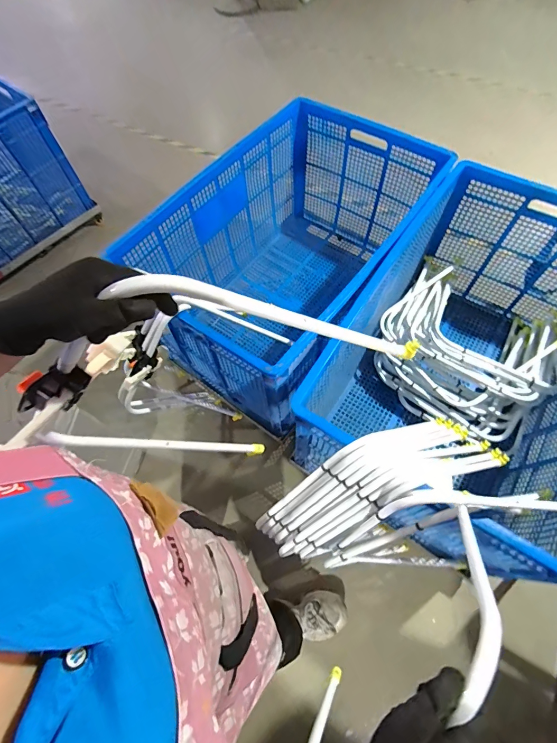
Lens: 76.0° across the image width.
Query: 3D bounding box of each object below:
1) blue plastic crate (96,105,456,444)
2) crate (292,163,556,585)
[{"bbox_3d":[0.053,-0.428,1.390,0.737,0.657,1.118,36,70,18],"label":"blue plastic crate"},{"bbox_3d":[0.599,-0.028,1.150,0.690,0.585,1.058,32,69,17],"label":"crate"}]

